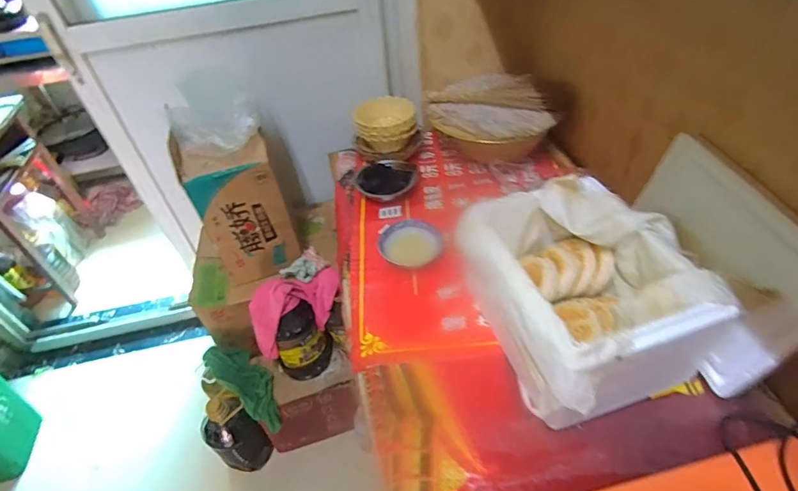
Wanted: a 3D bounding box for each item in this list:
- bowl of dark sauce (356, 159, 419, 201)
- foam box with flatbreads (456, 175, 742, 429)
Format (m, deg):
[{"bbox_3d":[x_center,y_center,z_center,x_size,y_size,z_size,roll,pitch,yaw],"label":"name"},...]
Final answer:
[{"bbox_3d":[-0.034,-0.192,1.268,0.165,0.076,0.172,-4,43,4],"label":"bowl of dark sauce"},{"bbox_3d":[0.323,0.085,0.817,0.319,0.209,0.406,-15,43,-8],"label":"foam box with flatbreads"}]

